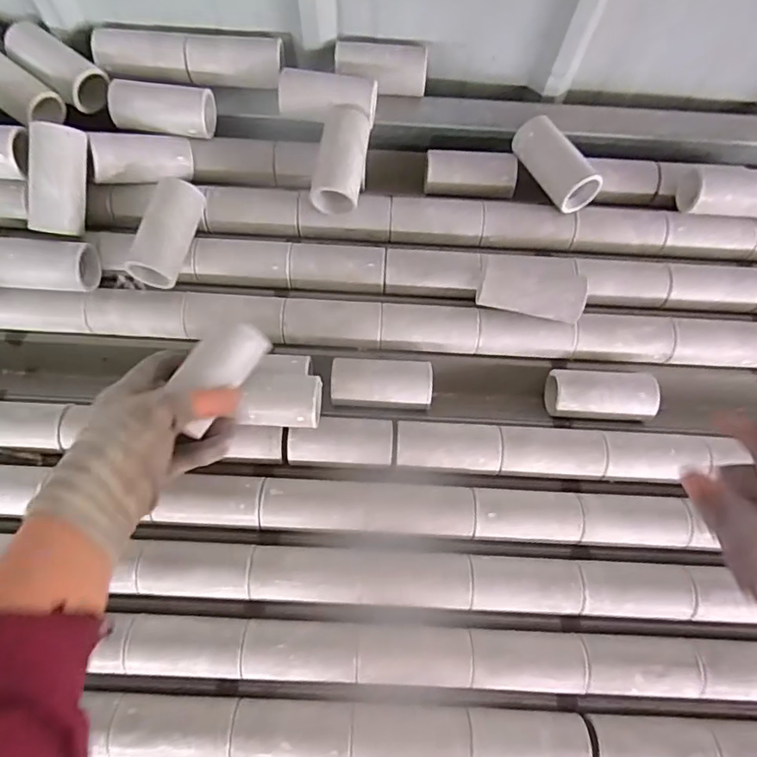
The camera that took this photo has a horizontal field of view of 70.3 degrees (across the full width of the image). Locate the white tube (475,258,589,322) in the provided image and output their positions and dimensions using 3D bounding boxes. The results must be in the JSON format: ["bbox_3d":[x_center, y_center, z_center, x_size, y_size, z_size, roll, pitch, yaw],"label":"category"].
[{"bbox_3d":[0.124,-0.070,0.446,0.083,0.039,0.034,13,75,3],"label":"white tube"}]

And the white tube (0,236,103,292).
[{"bbox_3d":[-0.282,-0.094,0.446,0.083,0.038,0.040,5,75,0],"label":"white tube"}]

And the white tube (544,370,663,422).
[{"bbox_3d":[0.188,0.015,0.453,0.085,0.034,0.037,3,75,0],"label":"white tube"}]

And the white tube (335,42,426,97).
[{"bbox_3d":[0.004,-0.279,0.493,0.088,0.044,0.045,-2,75,-2],"label":"white tube"}]

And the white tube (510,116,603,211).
[{"bbox_3d":[0.156,-0.190,0.476,0.034,0.037,0.086,-29,77,-8],"label":"white tube"}]

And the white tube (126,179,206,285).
[{"bbox_3d":[-0.174,-0.119,0.451,0.036,0.042,0.086,11,75,2],"label":"white tube"}]

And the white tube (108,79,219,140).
[{"bbox_3d":[-0.190,-0.238,0.473,0.083,0.042,0.035,3,75,0],"label":"white tube"}]

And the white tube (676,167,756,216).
[{"bbox_3d":[0.317,-0.163,0.474,0.083,0.040,0.040,3,75,0],"label":"white tube"}]

